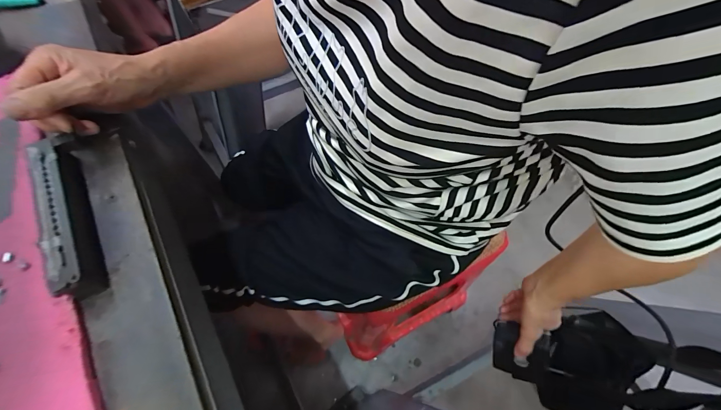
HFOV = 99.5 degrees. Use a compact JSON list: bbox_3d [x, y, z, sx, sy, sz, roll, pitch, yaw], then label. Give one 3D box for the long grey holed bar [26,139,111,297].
[{"bbox_3d":[-0.248,0.010,0.257,0.022,0.036,0.147,-27,67,-12],"label":"long grey holed bar"}]

